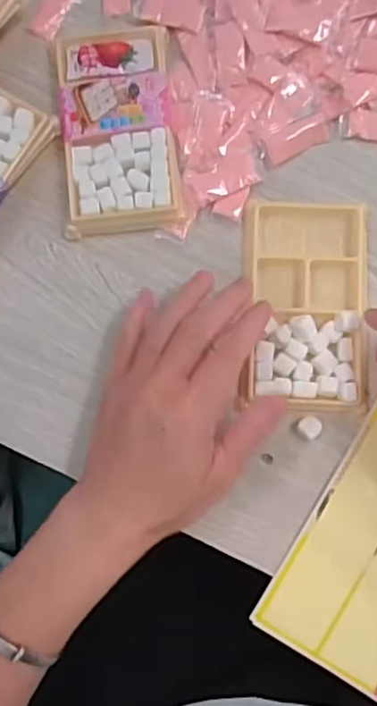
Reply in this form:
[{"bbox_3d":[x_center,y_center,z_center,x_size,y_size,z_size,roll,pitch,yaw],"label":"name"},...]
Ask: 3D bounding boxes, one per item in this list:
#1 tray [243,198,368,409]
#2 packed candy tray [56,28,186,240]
[{"bbox_3d":[0.075,-0.032,0.386,0.074,0.019,0.131,1,84,3],"label":"tray"},{"bbox_3d":[-0.045,-0.147,0.398,0.072,0.016,0.137,-6,84,2],"label":"packed candy tray"}]

